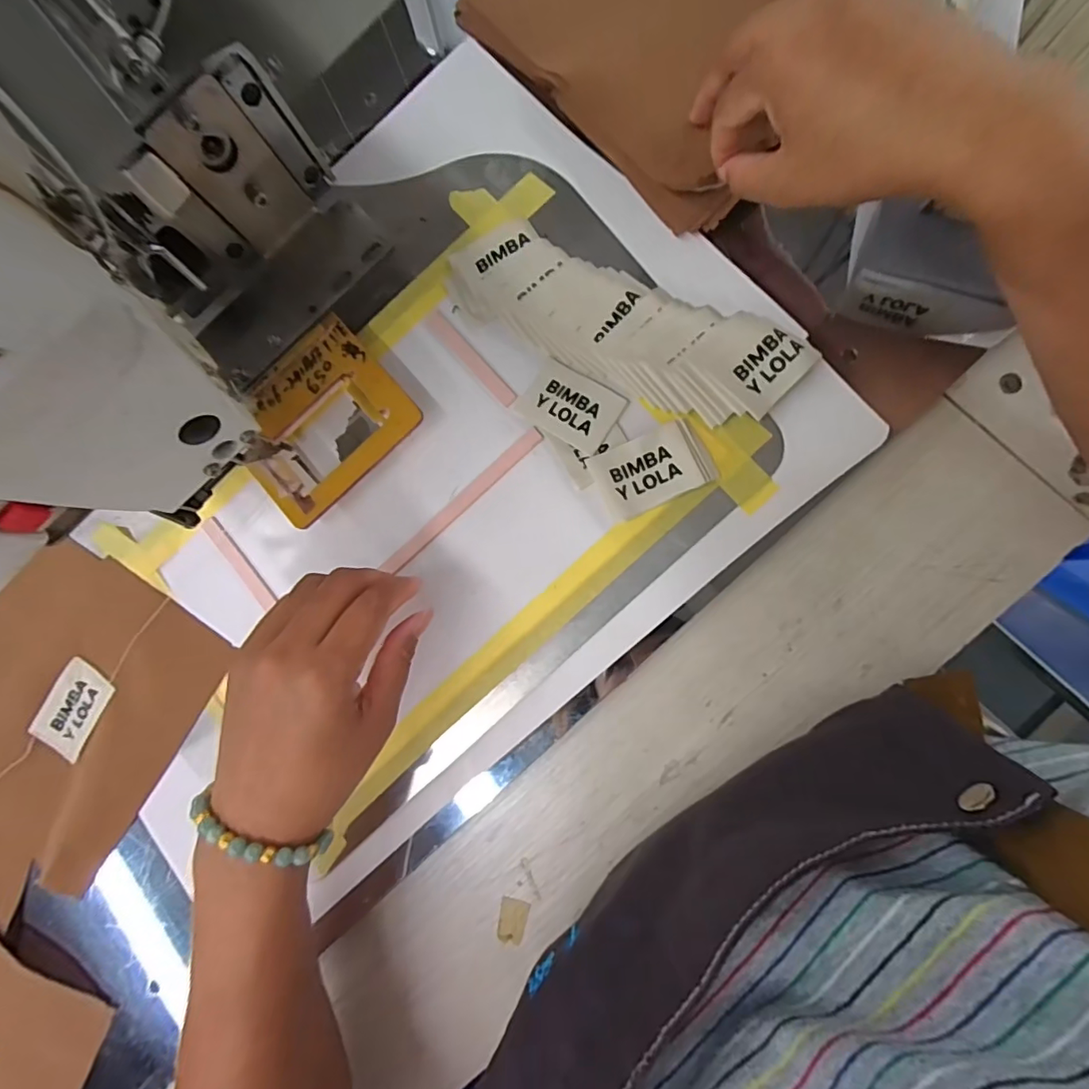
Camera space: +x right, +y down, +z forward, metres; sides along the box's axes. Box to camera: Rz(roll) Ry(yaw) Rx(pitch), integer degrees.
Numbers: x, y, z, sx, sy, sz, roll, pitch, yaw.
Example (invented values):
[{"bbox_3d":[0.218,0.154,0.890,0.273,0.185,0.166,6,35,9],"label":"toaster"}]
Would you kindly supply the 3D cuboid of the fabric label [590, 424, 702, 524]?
[{"bbox_3d":[0.060,-0.043,0.306,0.055,0.006,0.042,-23,81,5],"label":"fabric label"}]

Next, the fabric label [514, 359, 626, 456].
[{"bbox_3d":[0.016,-0.085,0.320,0.058,0.004,0.042,32,91,11],"label":"fabric label"}]

